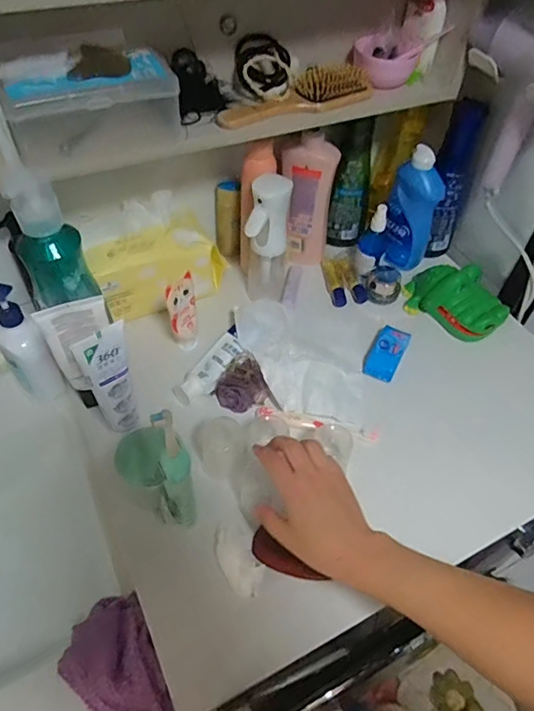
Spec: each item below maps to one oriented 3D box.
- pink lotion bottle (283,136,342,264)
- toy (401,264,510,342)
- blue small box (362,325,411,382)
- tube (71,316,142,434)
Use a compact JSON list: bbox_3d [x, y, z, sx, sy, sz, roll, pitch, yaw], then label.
[{"bbox_3d":[0.060,-0.230,0.760,0.079,0.192,0.049,8,51,3],"label":"pink lotion bottle"},{"bbox_3d":[0.279,-0.087,0.751,0.149,0.064,0.083,32,56,21],"label":"toy"},{"bbox_3d":[0.168,-0.004,0.711,0.045,0.022,0.088,24,54,15],"label":"blue small box"},{"bbox_3d":[-0.167,0.027,0.544,0.049,0.141,0.042,-16,54,-16],"label":"tube"}]

